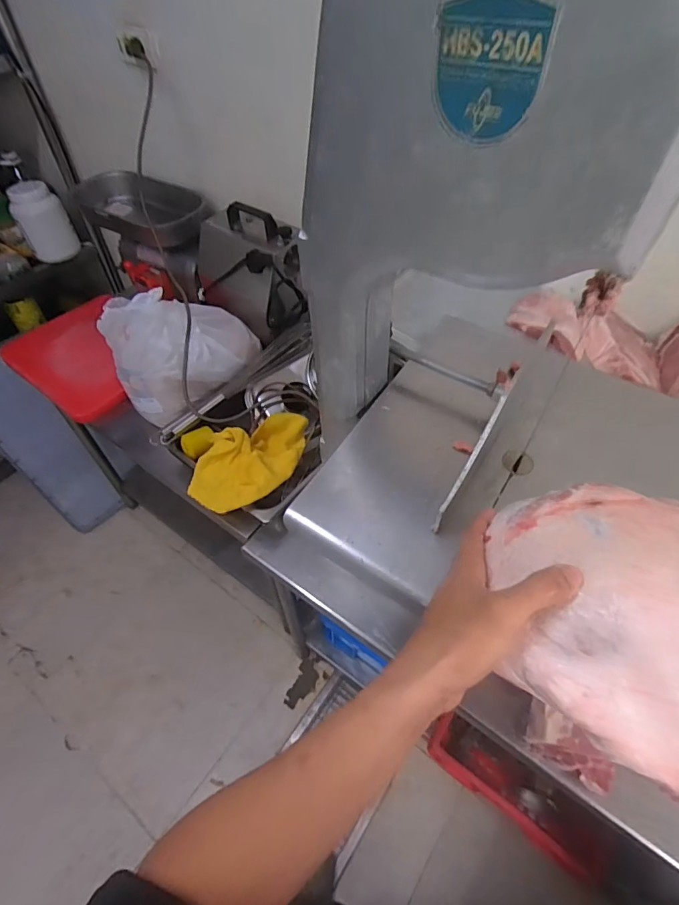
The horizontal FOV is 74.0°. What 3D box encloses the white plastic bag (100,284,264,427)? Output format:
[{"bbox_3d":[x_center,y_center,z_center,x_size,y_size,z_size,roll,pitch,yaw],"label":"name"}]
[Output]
[{"bbox_3d":[-0.332,-0.230,0.994,0.315,0.215,0.191,-22,55,-16],"label":"white plastic bag"}]

